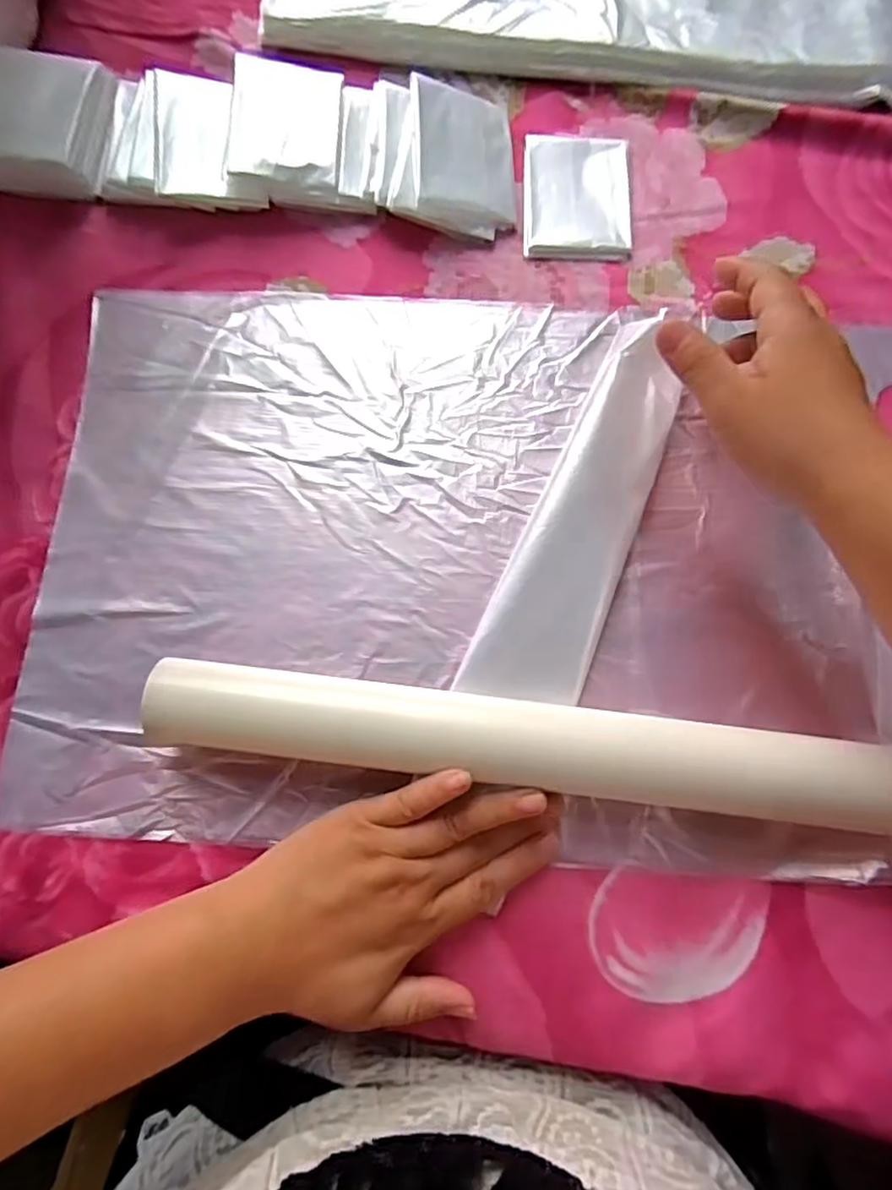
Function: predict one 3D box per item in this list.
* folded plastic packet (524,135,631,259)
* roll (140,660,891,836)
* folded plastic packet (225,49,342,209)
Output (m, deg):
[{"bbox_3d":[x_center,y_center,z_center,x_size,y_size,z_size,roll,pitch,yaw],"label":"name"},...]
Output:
[{"bbox_3d":[0.080,-0.245,0.393,0.063,0.007,0.083,1,77,2],"label":"folded plastic packet"},{"bbox_3d":[0.042,0.069,0.299,0.350,0.042,0.042,7,77,2],"label":"roll"},{"bbox_3d":[-0.096,-0.283,0.388,0.062,0.014,0.091,2,75,-12],"label":"folded plastic packet"}]

